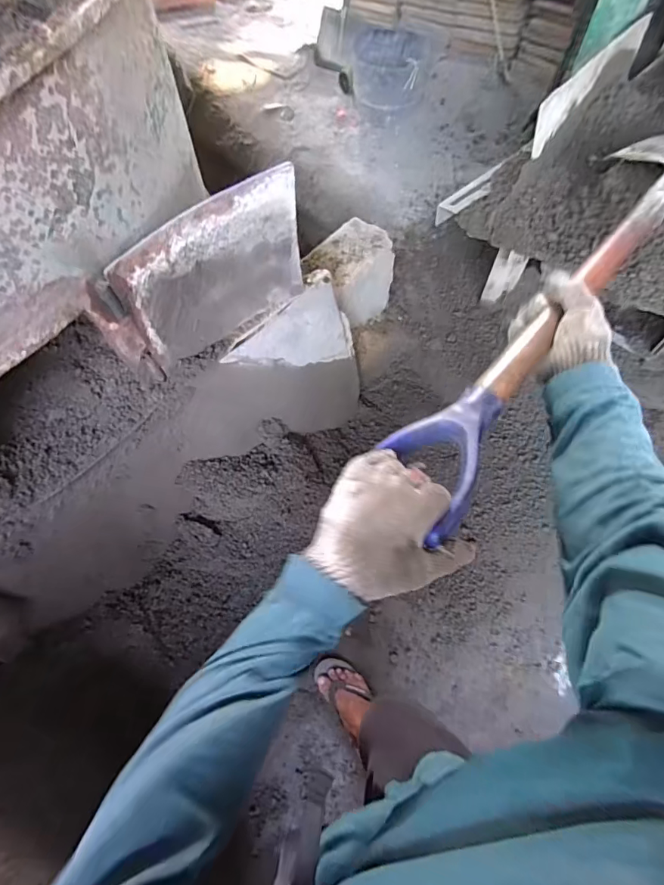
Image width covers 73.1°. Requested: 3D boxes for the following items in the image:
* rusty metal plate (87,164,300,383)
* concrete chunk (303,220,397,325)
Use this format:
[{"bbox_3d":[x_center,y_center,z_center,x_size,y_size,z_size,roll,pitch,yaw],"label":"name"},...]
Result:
[{"bbox_3d":[-0.244,-0.318,0.912,0.444,0.313,0.031,-39,70,-17],"label":"rusty metal plate"},{"bbox_3d":[0.061,-0.538,1.467,0.307,0.204,0.212,-42,71,-18],"label":"concrete chunk"}]

